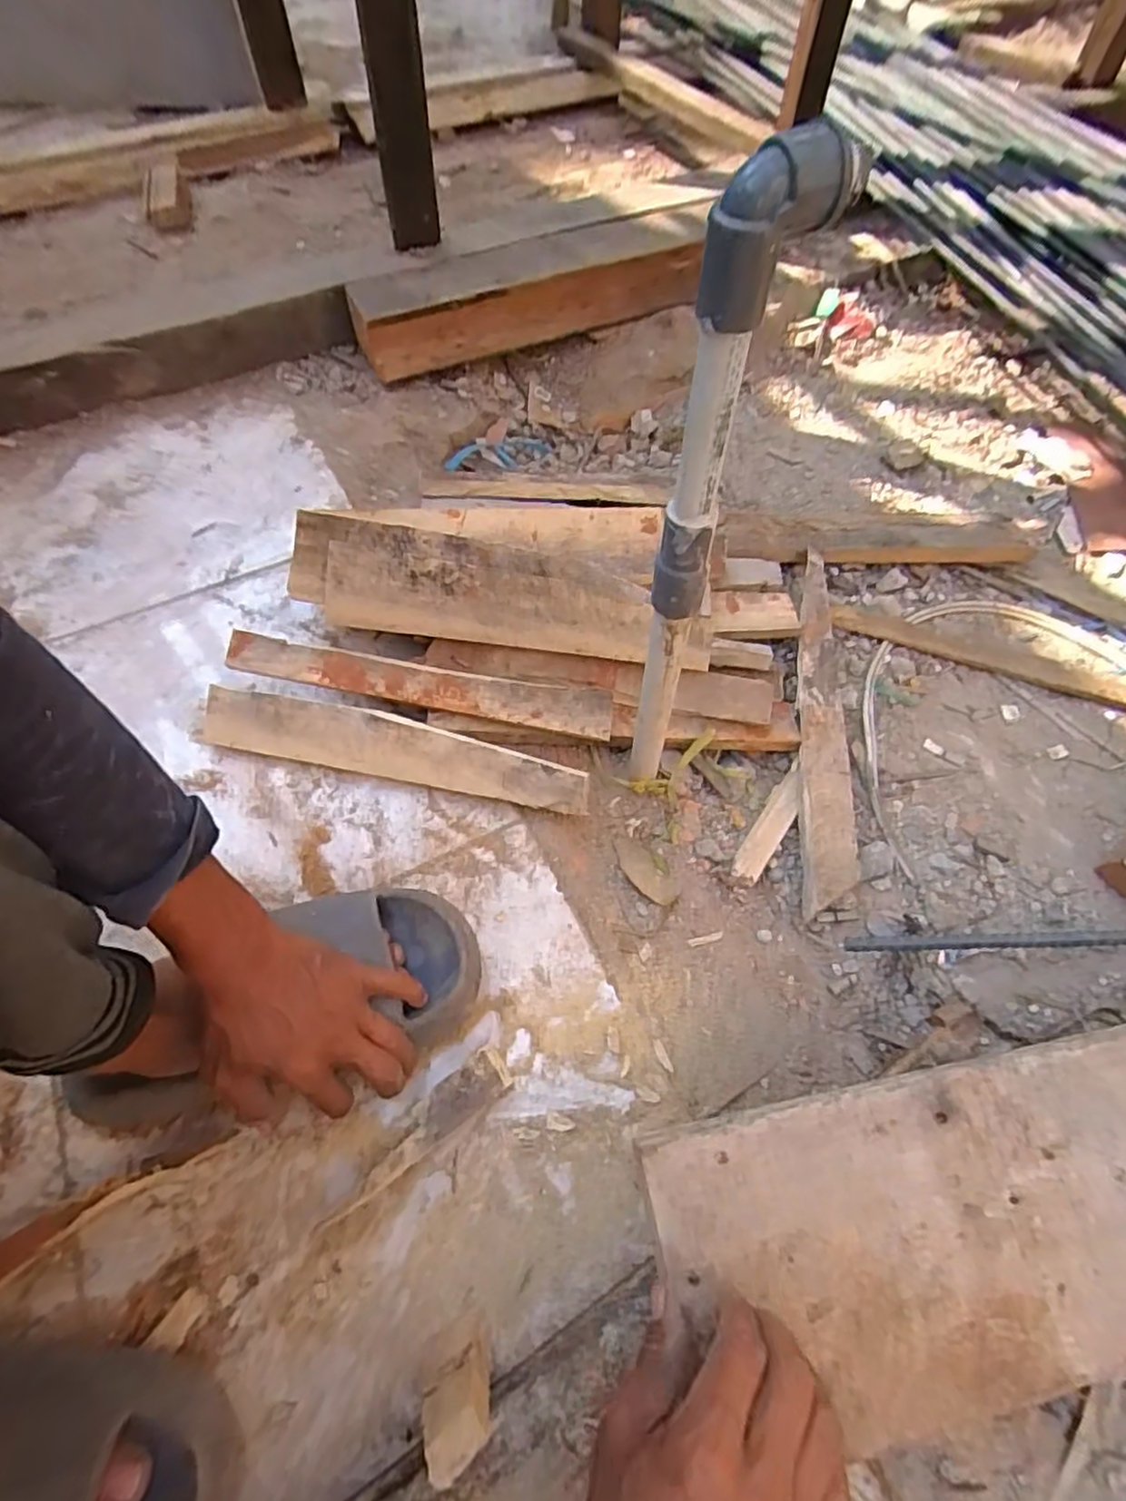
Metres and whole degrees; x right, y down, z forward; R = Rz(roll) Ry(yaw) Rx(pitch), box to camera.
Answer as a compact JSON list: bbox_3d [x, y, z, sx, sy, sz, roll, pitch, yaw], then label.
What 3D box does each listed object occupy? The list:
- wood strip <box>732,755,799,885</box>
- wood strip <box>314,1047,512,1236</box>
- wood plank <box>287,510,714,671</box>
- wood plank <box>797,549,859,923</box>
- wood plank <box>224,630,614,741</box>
[{"bbox_3d":[0.199,0.064,0.635,0.027,0.007,0.148,29,64,17],"label":"wood strip"},{"bbox_3d":[-0.099,0.259,0.454,0.143,0.015,0.031,-35,70,-18],"label":"wood strip"},{"bbox_3d":[-0.050,-0.141,0.618,0.377,0.025,0.092,7,92,-8],"label":"wood plank"},{"bbox_3d":[0.260,-0.042,0.684,0.045,0.018,0.419,3,60,12],"label":"wood plank"},{"bbox_3d":[-0.128,-0.058,0.606,0.342,0.010,0.042,9,84,0],"label":"wood plank"}]

